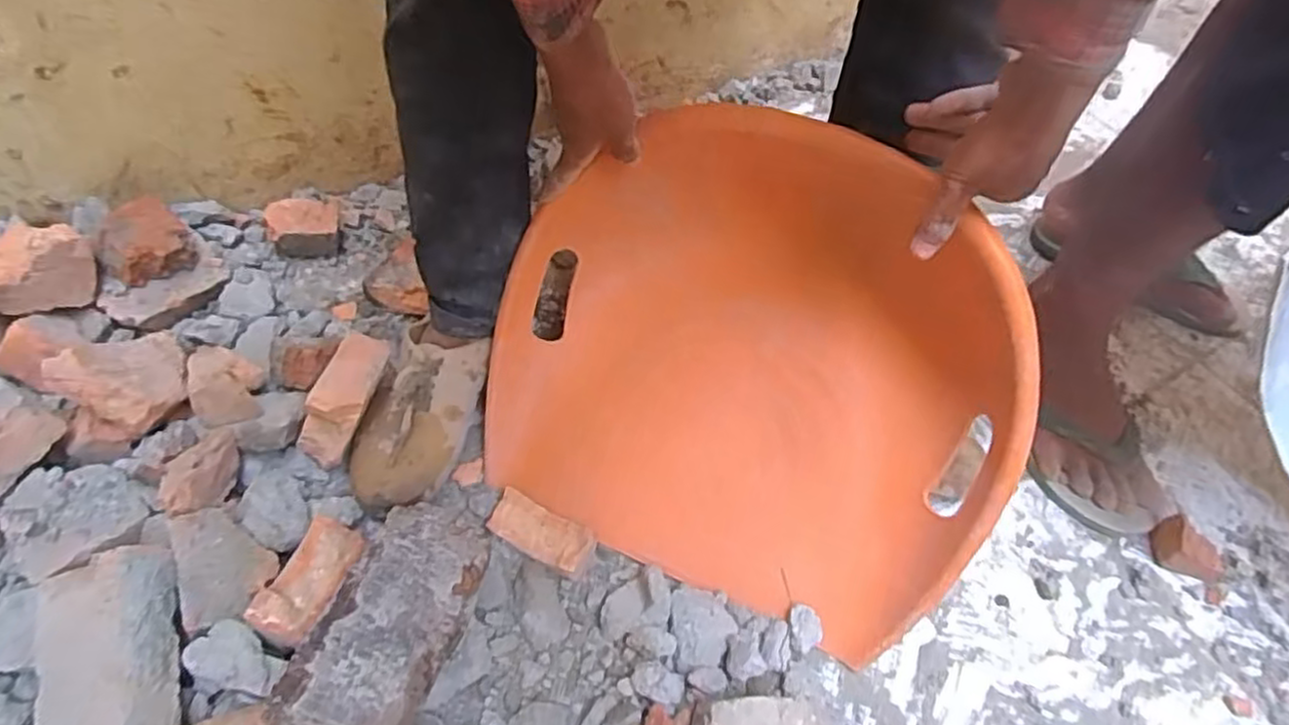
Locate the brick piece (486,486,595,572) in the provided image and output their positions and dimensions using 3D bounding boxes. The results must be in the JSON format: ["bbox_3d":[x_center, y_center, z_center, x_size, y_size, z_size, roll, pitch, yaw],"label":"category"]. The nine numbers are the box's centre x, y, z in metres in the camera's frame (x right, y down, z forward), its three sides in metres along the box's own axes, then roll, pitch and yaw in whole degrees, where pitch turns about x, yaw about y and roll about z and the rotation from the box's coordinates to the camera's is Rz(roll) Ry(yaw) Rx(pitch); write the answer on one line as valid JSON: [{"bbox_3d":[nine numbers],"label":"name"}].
[{"bbox_3d":[-0.088,0.144,0.624,0.089,0.019,0.038,25,56,12],"label":"brick piece"}]

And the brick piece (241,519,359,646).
[{"bbox_3d":[-0.237,0.152,0.517,0.041,0.022,0.092,46,40,-18],"label":"brick piece"}]

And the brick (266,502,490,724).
[{"bbox_3d":[-0.170,0.173,0.509,0.087,0.042,0.179,14,36,4],"label":"brick"}]

